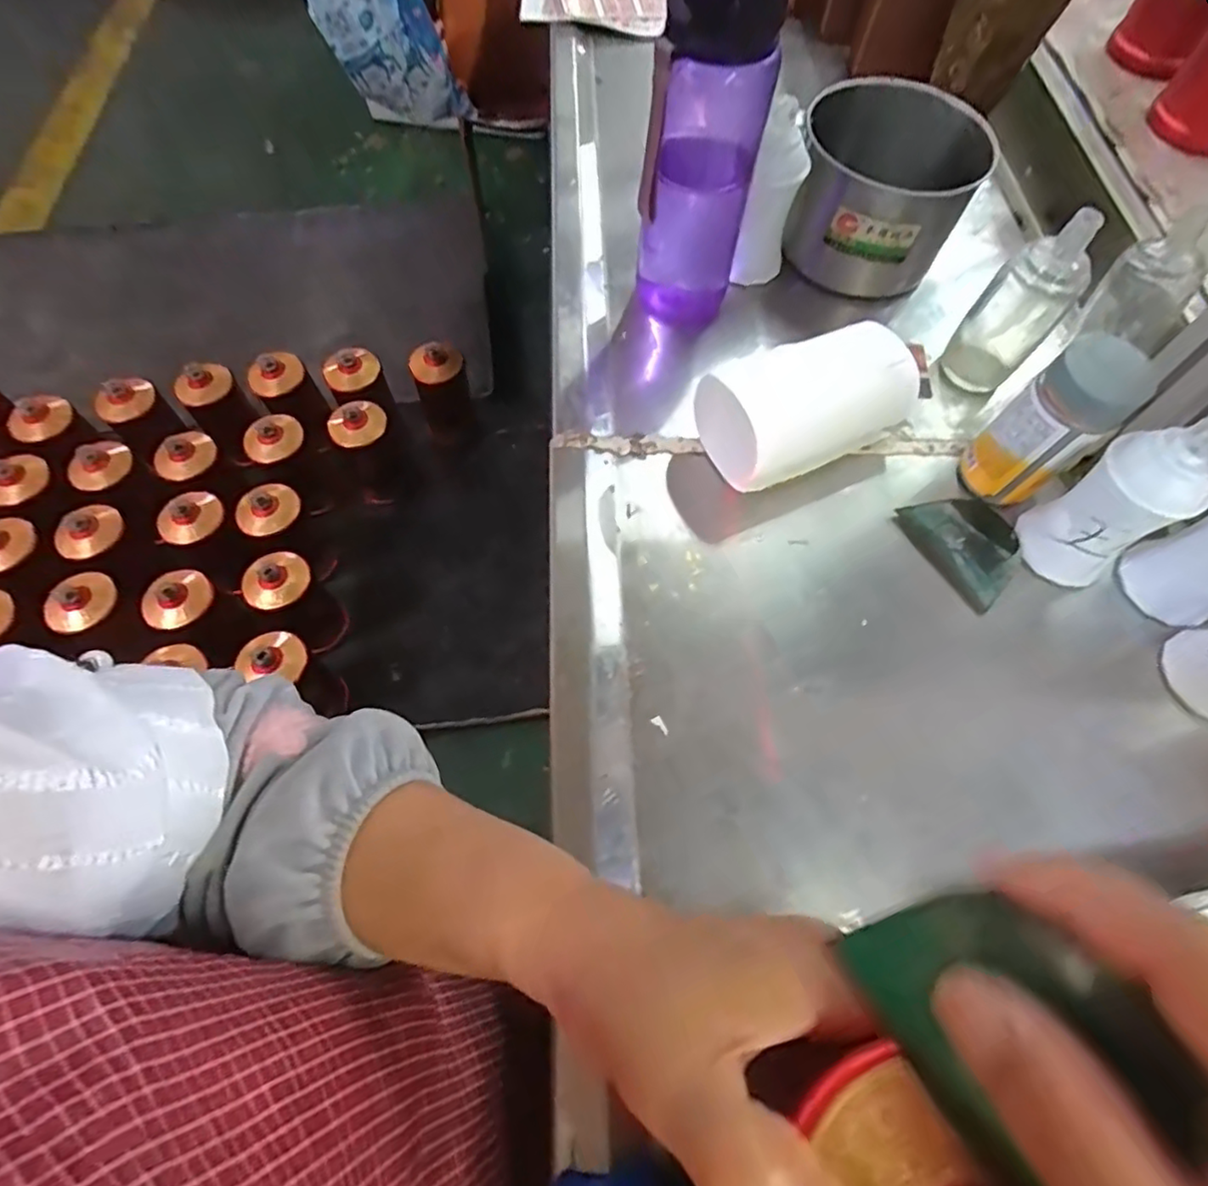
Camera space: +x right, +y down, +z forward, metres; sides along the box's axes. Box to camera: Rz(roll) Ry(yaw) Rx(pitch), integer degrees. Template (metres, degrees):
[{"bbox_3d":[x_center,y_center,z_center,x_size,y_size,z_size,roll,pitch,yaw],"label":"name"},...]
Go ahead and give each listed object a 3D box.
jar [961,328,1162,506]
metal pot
[{"bbox_3d":[0.278,-0.105,0.399,0.053,0.105,0.055,0,64,0],"label":"jar"},{"bbox_3d":[0.212,-0.308,0.506,0.131,0.105,0.115,23,66,10],"label":"metal pot"}]

